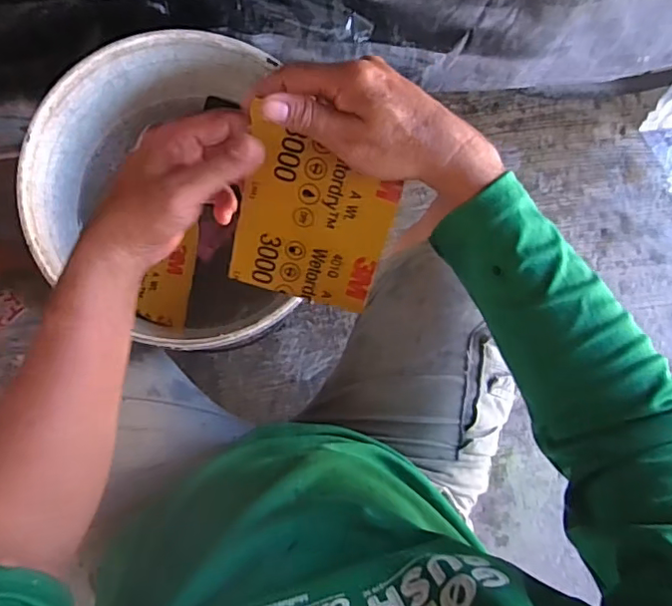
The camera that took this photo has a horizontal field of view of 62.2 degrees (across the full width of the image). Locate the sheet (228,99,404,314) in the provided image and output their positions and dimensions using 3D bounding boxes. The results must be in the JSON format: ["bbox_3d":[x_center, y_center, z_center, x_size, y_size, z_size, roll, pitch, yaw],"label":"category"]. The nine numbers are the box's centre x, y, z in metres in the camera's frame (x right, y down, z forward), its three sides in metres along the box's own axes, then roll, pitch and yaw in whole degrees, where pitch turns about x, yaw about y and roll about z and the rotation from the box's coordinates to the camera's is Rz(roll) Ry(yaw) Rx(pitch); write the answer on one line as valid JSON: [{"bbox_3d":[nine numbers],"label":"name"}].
[{"bbox_3d":[-0.017,-0.060,0.424,0.113,0.010,0.124,15,118,1],"label":"sheet"}]

